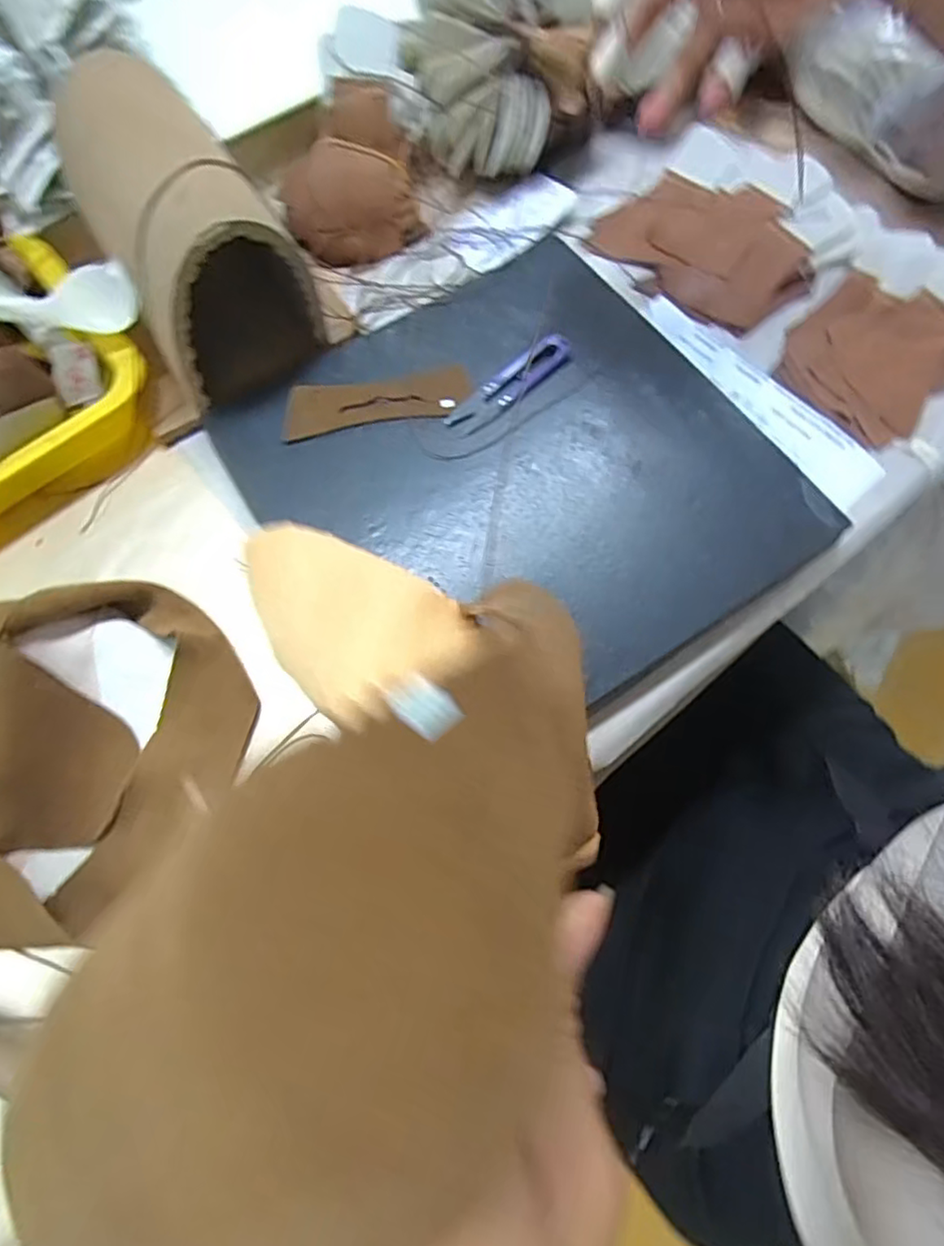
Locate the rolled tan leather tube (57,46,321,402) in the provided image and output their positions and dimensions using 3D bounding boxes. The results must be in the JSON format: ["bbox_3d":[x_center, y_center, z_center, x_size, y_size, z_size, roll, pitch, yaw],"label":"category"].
[{"bbox_3d":[-0.185,-0.262,0.424,0.109,0.113,0.175,-29,73,-10],"label":"rolled tan leather tube"}]

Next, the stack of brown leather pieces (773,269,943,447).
[{"bbox_3d":[0.283,-0.189,0.450,0.108,0.025,0.109,-41,75,-13],"label":"stack of brown leather pieces"}]

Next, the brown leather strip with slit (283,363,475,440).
[{"bbox_3d":[-0.064,-0.152,0.436,0.126,0.004,0.038,-8,70,-3],"label":"brown leather strip with slit"}]

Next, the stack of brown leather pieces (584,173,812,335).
[{"bbox_3d":[0.182,-0.291,0.494,0.119,0.017,0.146,-37,74,-12],"label":"stack of brown leather pieces"}]

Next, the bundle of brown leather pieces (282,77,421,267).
[{"bbox_3d":[-0.094,-0.337,0.485,0.099,0.069,0.090,-4,70,-1],"label":"bundle of brown leather pieces"}]

